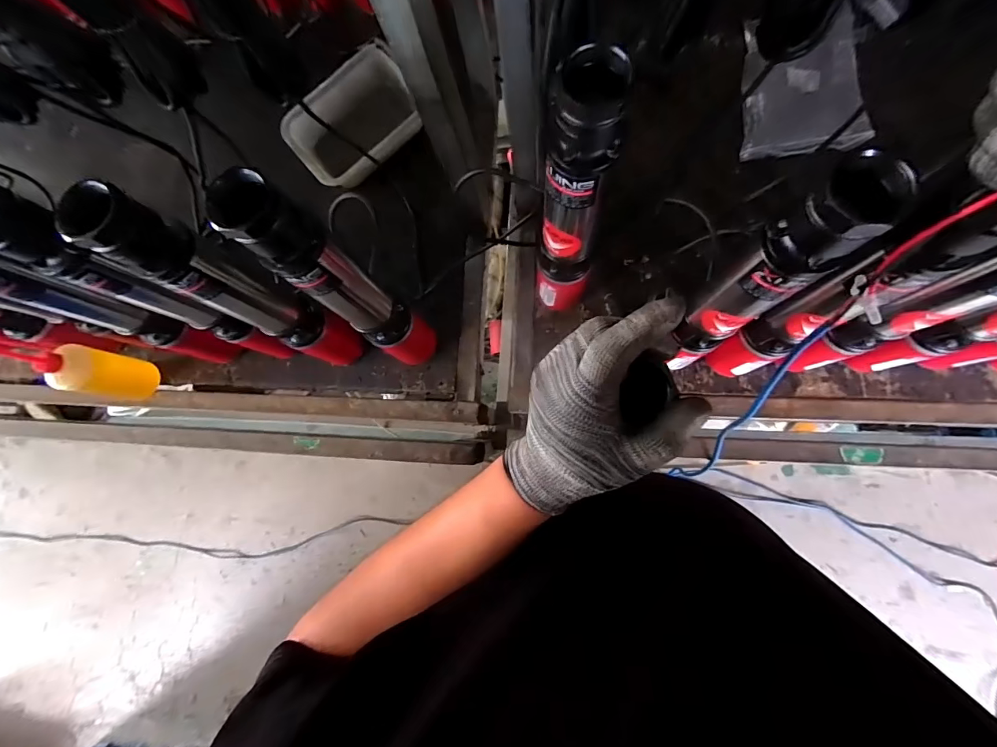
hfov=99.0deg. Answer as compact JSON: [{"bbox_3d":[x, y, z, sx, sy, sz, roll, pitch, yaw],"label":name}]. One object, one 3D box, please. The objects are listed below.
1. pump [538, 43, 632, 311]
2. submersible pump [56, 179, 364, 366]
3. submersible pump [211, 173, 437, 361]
[{"bbox_3d":[0.085,-0.169,0.493,0.065,0.405,0.062,14,84,8],"label":"pump"},{"bbox_3d":[-0.305,-0.084,0.564,0.085,0.445,0.079,19,85,9],"label":"submersible pump"},{"bbox_3d":[-0.168,-0.088,0.538,0.080,0.443,0.078,37,88,10],"label":"submersible pump"}]

